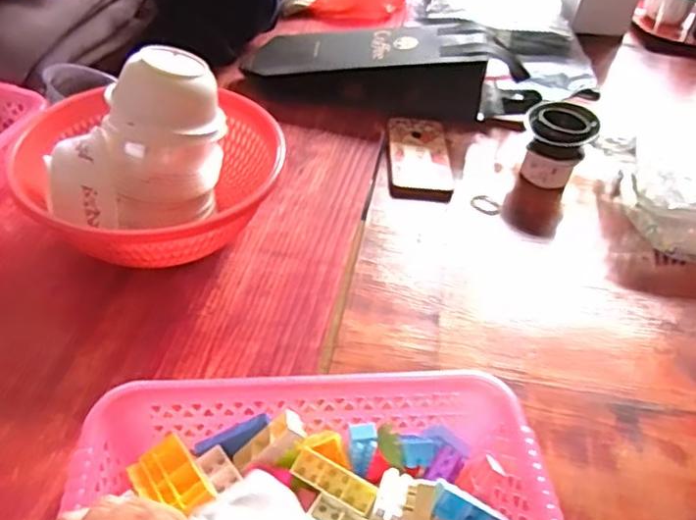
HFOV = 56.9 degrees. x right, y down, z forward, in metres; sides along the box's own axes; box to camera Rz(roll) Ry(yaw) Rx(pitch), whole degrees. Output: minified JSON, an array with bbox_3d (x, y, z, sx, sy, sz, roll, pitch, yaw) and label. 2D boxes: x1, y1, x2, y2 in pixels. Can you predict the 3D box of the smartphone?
[{"bbox_3d":[0.091,-0.136,0.826,0.081,0.012,0.170,4,43,-2],"label":"smartphone"}]

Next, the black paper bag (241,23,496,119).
[{"bbox_3d":[0.031,-0.268,0.895,0.347,0.093,0.126,6,43,0],"label":"black paper bag"}]

